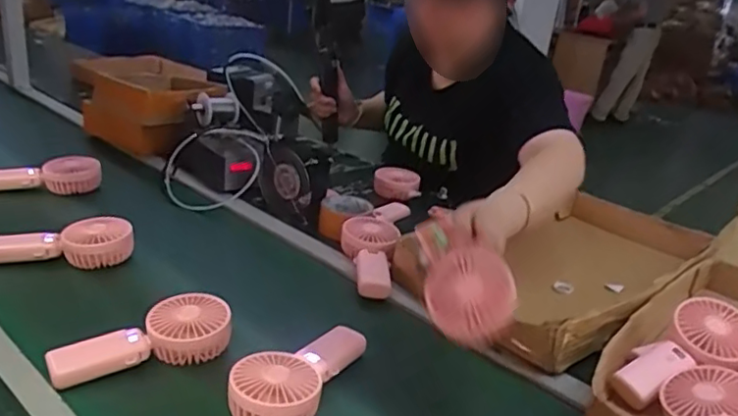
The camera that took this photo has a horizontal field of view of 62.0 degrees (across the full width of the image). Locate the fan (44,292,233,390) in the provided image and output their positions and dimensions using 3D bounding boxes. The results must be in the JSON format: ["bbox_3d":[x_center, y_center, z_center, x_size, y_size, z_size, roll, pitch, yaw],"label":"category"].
[{"bbox_3d":[-0.244,0.142,0.665,0.181,0.045,0.071,-5,26,-28],"label":"fan"}]

